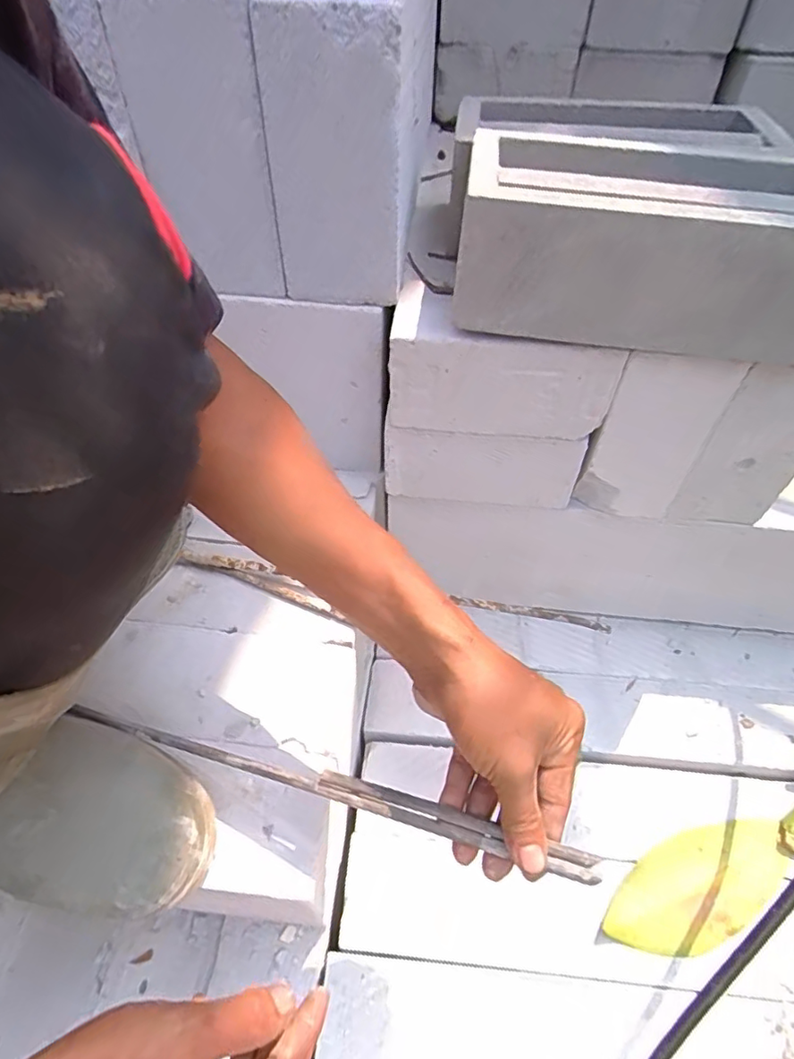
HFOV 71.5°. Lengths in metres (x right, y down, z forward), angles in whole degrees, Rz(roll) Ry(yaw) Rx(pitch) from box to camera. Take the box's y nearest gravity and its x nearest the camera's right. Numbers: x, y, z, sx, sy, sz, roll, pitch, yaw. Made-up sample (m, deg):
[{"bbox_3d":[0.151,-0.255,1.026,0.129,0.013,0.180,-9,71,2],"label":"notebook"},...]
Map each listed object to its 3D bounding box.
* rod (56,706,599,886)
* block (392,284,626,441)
[{"bbox_3d":[-0.068,0.163,0.364,0.378,0.013,0.015,7,49,20],"label":"rod"},{"bbox_3d":[0.093,-0.159,0.518,0.197,0.103,0.094,5,49,2],"label":"block"}]

